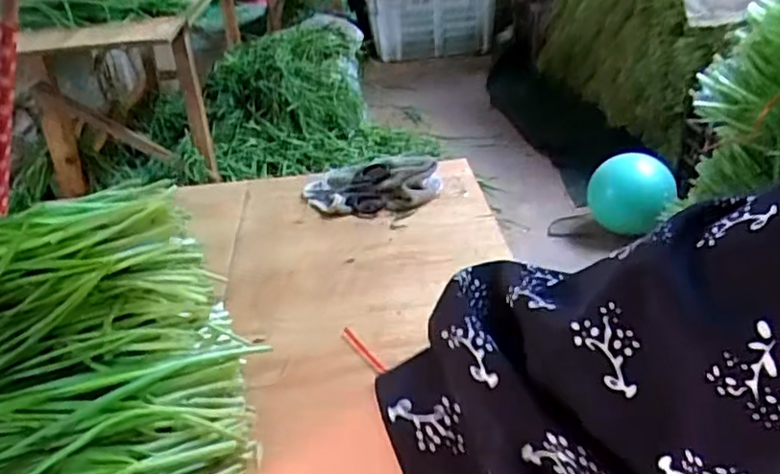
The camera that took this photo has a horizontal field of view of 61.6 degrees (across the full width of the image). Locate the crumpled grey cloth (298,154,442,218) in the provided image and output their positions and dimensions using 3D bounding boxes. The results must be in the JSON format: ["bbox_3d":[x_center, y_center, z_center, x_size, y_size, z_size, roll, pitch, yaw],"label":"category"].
[{"bbox_3d":[-0.029,-0.069,0.842,0.179,0.044,0.099,1,30,11],"label":"crumpled grey cloth"}]

